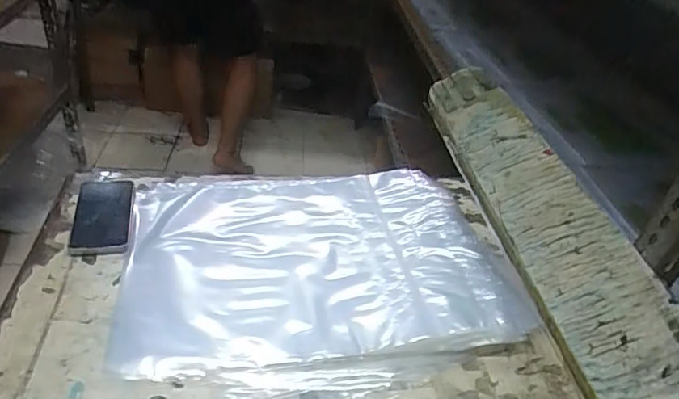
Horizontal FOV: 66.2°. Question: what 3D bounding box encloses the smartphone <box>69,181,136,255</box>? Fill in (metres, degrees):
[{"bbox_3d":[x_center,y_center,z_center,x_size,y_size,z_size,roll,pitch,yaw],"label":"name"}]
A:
[{"bbox_3d":[-0.352,0.019,0.780,0.085,0.017,0.174,-2,38,-13],"label":"smartphone"}]

